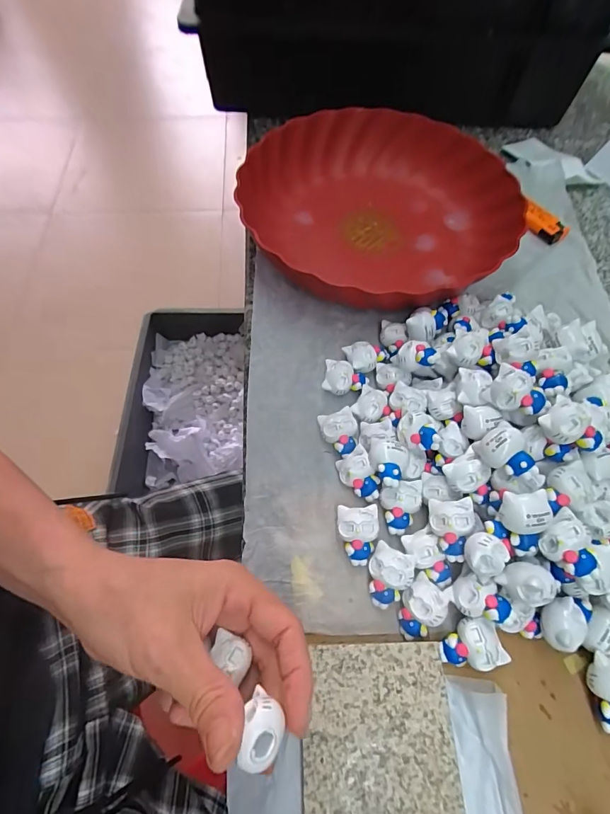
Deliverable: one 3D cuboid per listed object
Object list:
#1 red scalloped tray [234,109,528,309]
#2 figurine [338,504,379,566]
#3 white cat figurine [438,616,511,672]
[{"bbox_3d":[0.069,-0.181,0.388,0.238,0.051,0.239,-21,63,-12],"label":"red scalloped tray"},{"bbox_3d":[0.033,0.079,0.258,0.025,0.017,0.033,0,60,-1],"label":"figurine"},{"bbox_3d":[0.091,0.132,0.230,0.033,0.020,0.025,-14,61,-8],"label":"white cat figurine"}]

